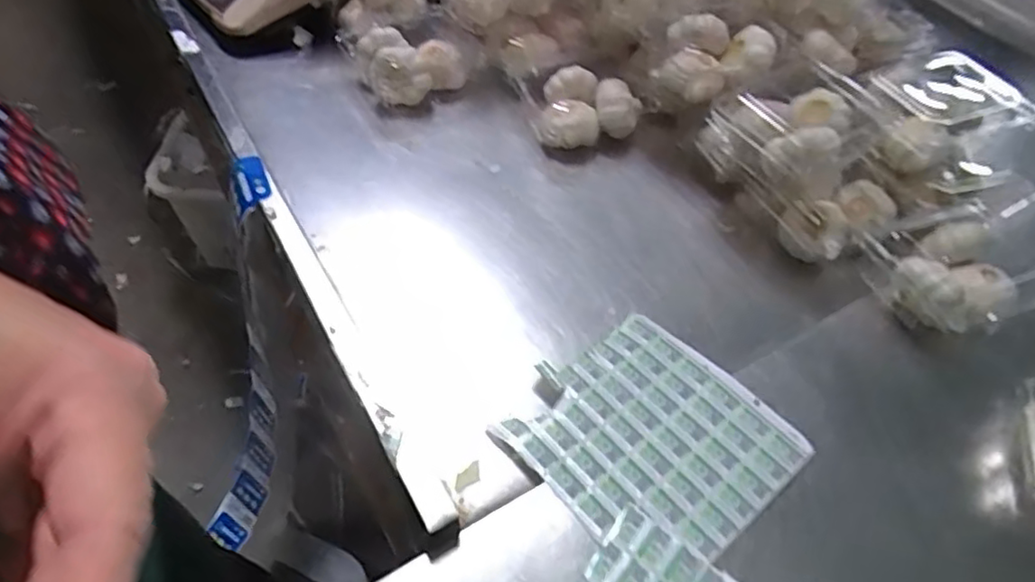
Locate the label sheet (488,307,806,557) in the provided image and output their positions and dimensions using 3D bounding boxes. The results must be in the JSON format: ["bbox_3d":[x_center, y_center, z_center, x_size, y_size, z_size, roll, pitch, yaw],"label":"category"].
[{"bbox_3d":[0.098,0.106,0.469,0.166,0.008,0.167,-34,60,-28],"label":"label sheet"}]

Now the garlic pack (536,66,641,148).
[{"bbox_3d":[0.073,-0.180,0.674,0.101,0.060,0.086,10,50,3],"label":"garlic pack"}]

